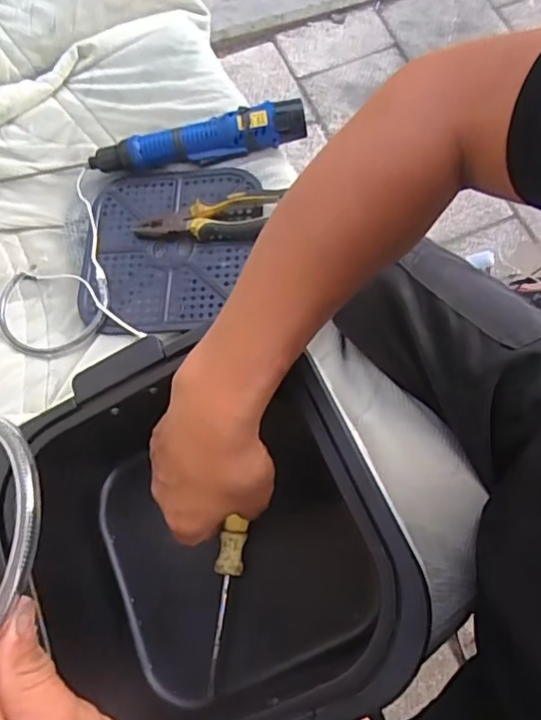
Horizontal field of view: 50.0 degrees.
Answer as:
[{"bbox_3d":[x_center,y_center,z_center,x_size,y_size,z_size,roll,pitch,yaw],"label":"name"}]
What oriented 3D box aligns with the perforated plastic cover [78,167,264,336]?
[{"bbox_3d":[-0.123,-0.134,0.690,0.198,0.031,0.216,4,69,4],"label":"perforated plastic cover"}]

